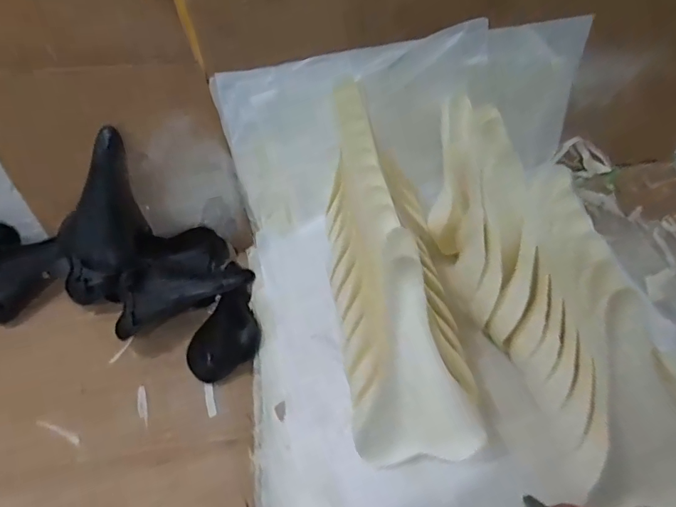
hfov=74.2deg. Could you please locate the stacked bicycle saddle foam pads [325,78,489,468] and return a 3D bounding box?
[{"bbox_3d":[0.073,0.023,0.649,0.170,0.177,0.506,-10,75,-4],"label":"stacked bicycle saddle foam pads"}]

